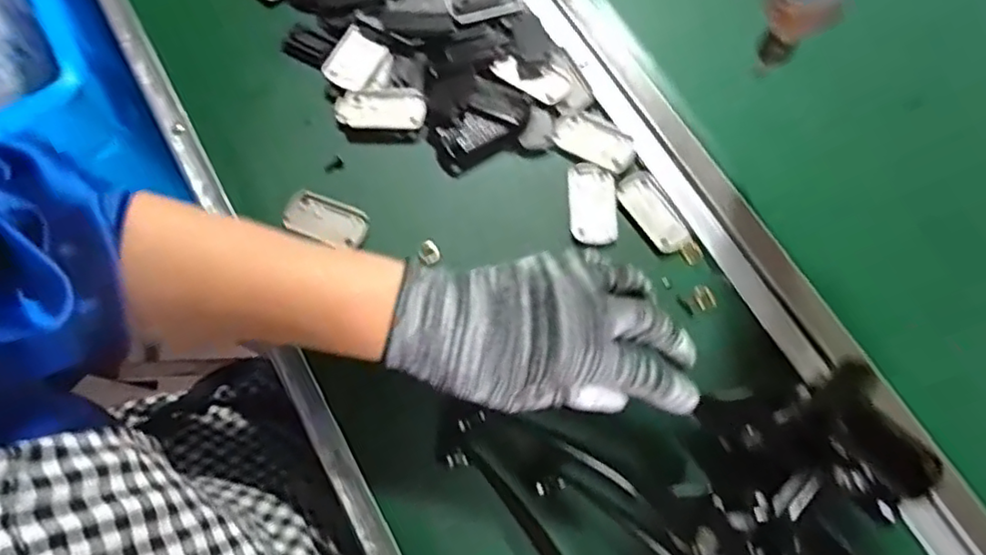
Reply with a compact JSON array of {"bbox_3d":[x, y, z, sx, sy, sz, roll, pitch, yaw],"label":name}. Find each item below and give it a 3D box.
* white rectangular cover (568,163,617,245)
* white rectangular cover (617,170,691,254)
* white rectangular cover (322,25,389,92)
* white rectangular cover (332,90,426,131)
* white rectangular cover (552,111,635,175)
[{"bbox_3d":[0.064,-0.049,0.401,0.029,0.006,0.052,-1,73,2],"label":"white rectangular cover"},{"bbox_3d":[0.104,-0.042,0.400,0.027,0.005,0.056,-29,74,-7],"label":"white rectangular cover"},{"bbox_3d":[-0.096,-0.151,0.429,0.033,0.005,0.043,28,76,10],"label":"white rectangular cover"},{"bbox_3d":[-0.077,-0.114,0.419,0.061,0.004,0.026,-1,73,1],"label":"white rectangular cover"},{"bbox_3d":[0.067,-0.091,0.412,0.054,0.007,0.028,33,77,11],"label":"white rectangular cover"}]

